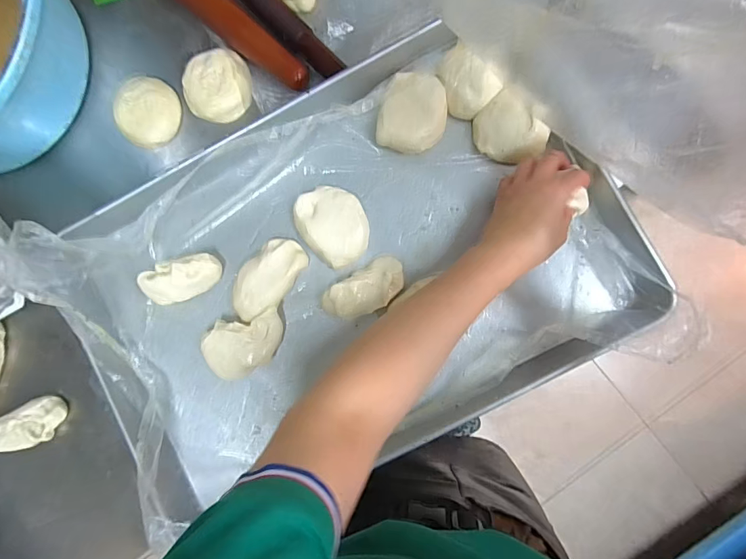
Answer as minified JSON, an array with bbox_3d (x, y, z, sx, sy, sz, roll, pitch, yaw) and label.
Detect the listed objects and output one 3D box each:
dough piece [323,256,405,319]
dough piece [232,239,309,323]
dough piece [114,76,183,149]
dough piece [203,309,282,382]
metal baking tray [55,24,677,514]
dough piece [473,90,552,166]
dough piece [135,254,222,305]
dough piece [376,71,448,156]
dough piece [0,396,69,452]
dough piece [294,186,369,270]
[{"bbox_3d":[-0.007,0.013,0.468,0.095,0.026,0.049,-34,85,2],"label":"dough piece"},{"bbox_3d":[-0.125,0.000,0.479,0.061,0.036,0.106,33,90,6],"label":"dough piece"},{"bbox_3d":[-0.278,-0.209,0.505,0.075,0.024,0.078,0,87,5],"label":"dough piece"},{"bbox_3d":[-0.148,0.076,0.478,0.098,0.040,0.068,-23,85,3],"label":"dough piece"},{"bbox_3d":[-0.022,-0.008,0.461,0.579,0.071,0.391,-28,85,3],"label":"metal baking tray"},{"bbox_3d":[0.153,-0.167,0.455,0.064,0.035,0.080,-45,84,1],"label":"dough piece"},{"bbox_3d":[-0.227,0.001,0.484,0.091,0.041,0.047,-12,86,4],"label":"dough piece"},{"bbox_3d":[0.048,-0.194,0.477,0.074,0.024,0.087,16,88,5],"label":"dough piece"},{"bbox_3d":[-0.422,0.177,0.496,0.107,0.029,0.050,-19,86,3],"label":"dough piece"},{"bbox_3d":[-0.047,-0.065,0.479,0.076,0.034,0.100,-38,85,2],"label":"dough piece"}]

